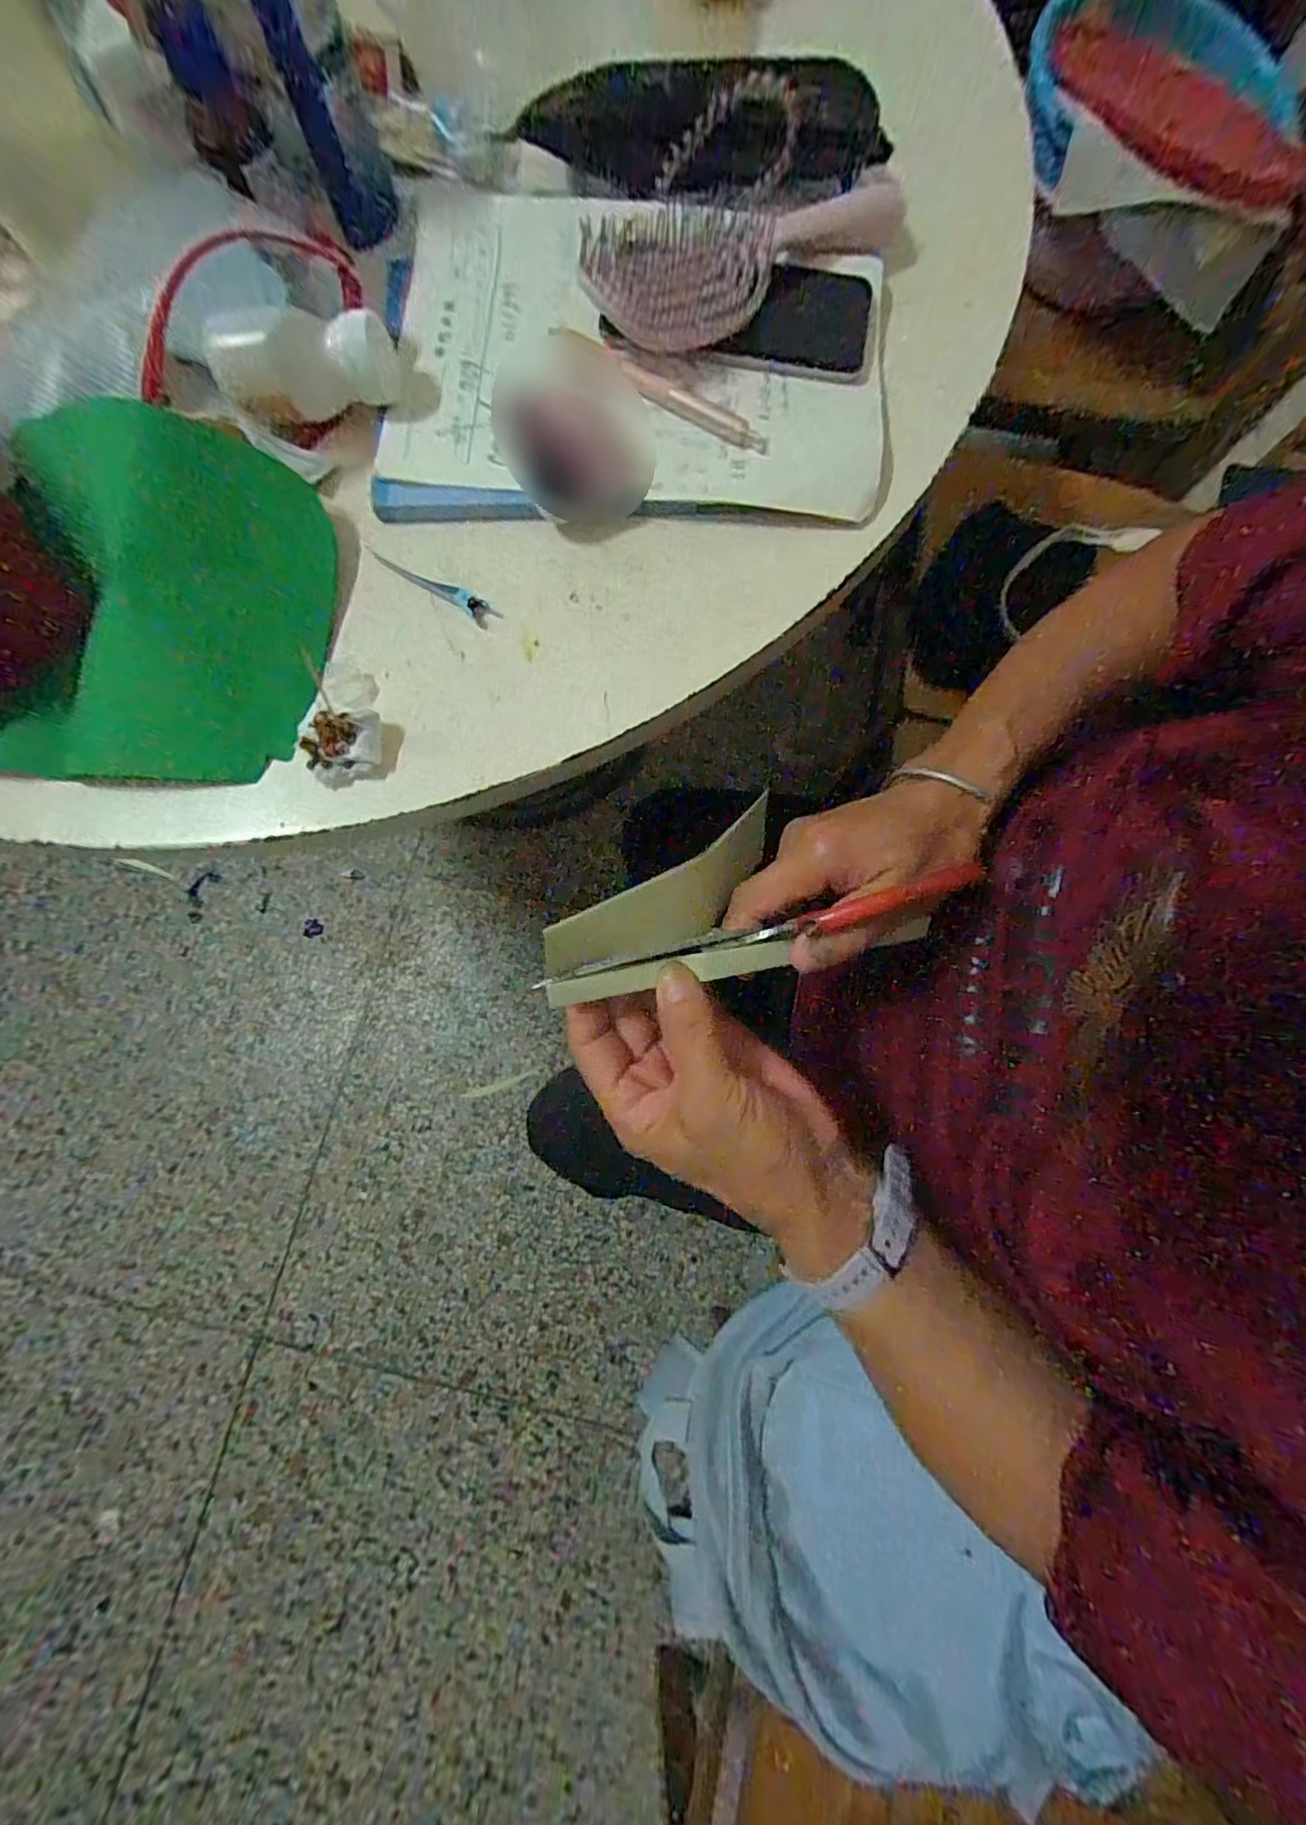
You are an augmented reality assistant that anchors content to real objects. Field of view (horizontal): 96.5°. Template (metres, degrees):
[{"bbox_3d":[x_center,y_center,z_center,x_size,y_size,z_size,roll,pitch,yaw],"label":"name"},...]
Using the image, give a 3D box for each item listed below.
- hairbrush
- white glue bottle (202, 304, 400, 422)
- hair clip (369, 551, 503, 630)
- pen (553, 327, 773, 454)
[{"bbox_3d":[0.060,-0.403,0.349,0.230,0.032,0.069,-33,79,-7],"label":"hairbrush"},{"bbox_3d":[-0.200,-0.316,0.334,0.099,0.035,0.034,-4,77,-1],"label":"white glue bottle"},{"bbox_3d":[-0.127,-0.189,0.338,0.082,0.008,0.012,29,79,7],"label":"hair clip"},{"bbox_3d":[0.002,-0.310,0.346,0.144,0.017,0.014,29,79,7],"label":"pen"}]

